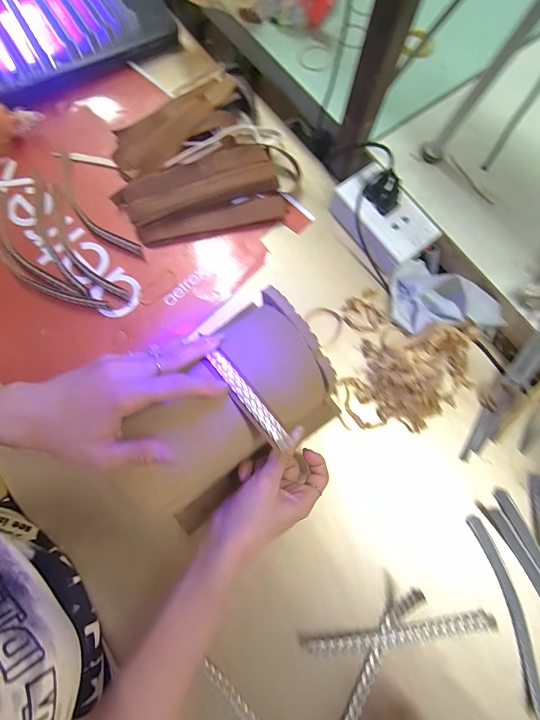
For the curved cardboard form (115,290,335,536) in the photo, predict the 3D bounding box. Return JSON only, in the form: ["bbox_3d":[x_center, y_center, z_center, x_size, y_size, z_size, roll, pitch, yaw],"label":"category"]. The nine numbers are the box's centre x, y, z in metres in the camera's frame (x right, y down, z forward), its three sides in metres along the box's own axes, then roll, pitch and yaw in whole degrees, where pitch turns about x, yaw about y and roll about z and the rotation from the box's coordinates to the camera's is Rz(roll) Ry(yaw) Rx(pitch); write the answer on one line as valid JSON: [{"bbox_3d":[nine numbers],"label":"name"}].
[{"bbox_3d":[-0.039,0.055,0.315,0.205,0.116,0.127,-37,81,-8],"label":"curved cardboard form"}]

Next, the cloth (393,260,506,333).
[{"bbox_3d":[0.202,-0.064,0.396,0.129,0.043,0.086,42,81,7],"label":"cloth"}]

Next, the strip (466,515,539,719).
[{"bbox_3d":[0.244,0.255,0.339,0.025,0.011,0.182,-13,79,-4],"label":"strip"}]

